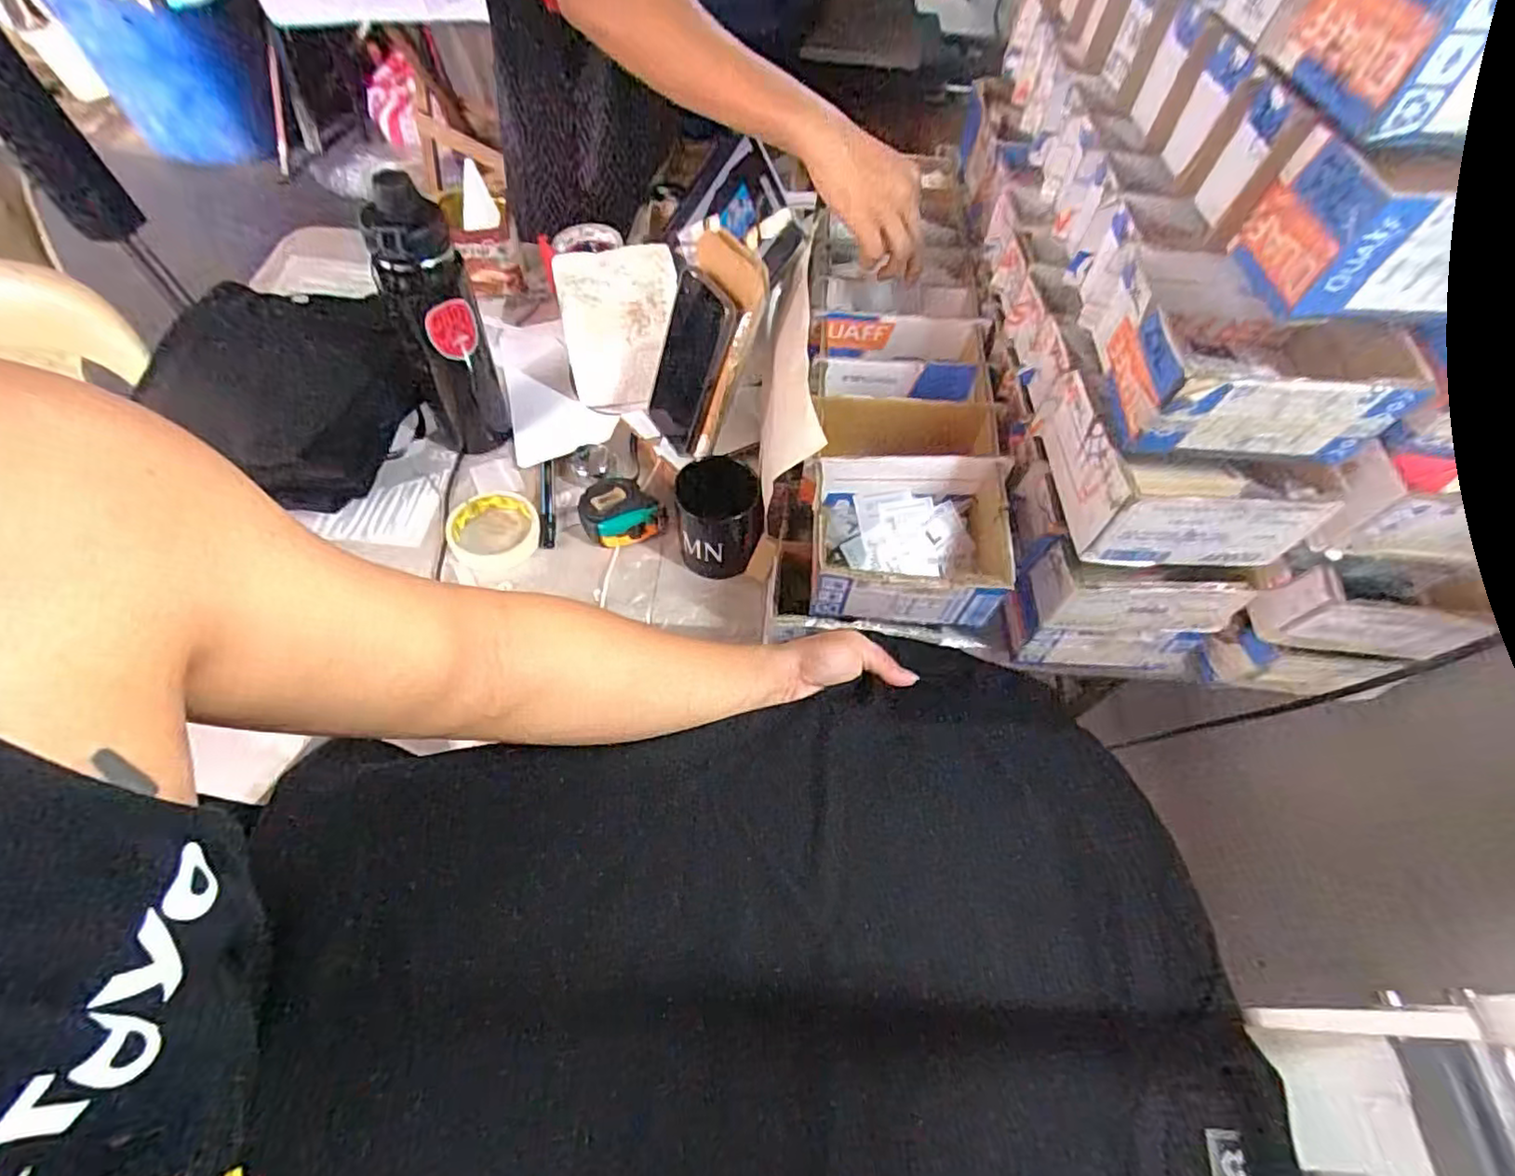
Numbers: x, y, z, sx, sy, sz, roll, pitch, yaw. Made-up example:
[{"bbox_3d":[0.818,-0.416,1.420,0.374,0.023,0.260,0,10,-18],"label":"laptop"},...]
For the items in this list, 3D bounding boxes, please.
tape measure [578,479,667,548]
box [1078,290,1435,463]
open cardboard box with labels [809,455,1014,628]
[{"bbox_3d":[-0.146,-0.082,0.705,0.084,0.043,0.072,-16,61,-12],"label":"tape measure"},{"bbox_3d":[0.337,-0.159,0.459,0.169,0.072,0.138,3,59,-1],"label":"box"},{"bbox_3d":[0.133,-0.043,0.574,0.162,0.073,0.136,4,59,-1],"label":"open cardboard box with labels"}]

